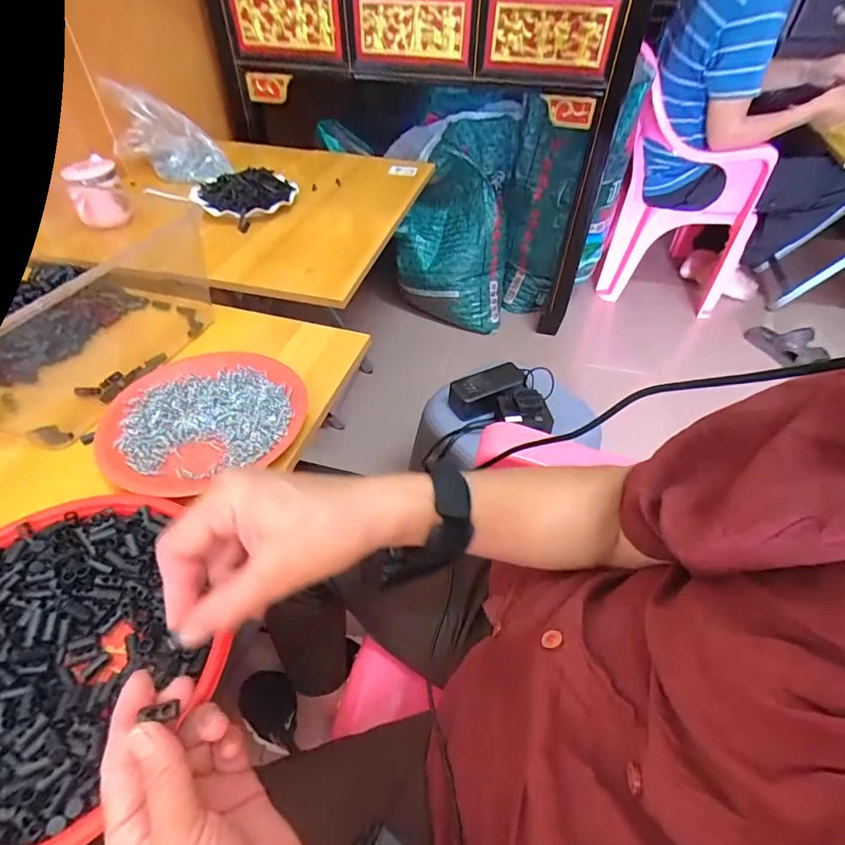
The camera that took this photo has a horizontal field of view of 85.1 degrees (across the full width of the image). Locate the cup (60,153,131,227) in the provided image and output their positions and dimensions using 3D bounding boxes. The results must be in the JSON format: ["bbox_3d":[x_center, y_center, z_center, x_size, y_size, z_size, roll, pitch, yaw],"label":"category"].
[{"bbox_3d":[-0.530,-0.375,0.750,0.077,0.081,0.079,-25,50,-25],"label":"cup"}]

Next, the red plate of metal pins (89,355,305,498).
[{"bbox_3d":[-0.221,-0.006,0.471,0.191,0.029,0.173,-23,49,-23],"label":"red plate of metal pins"}]

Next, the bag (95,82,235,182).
[{"bbox_3d":[-0.494,-0.536,0.892,0.231,0.129,0.055,18,42,-23],"label":"bag"}]

